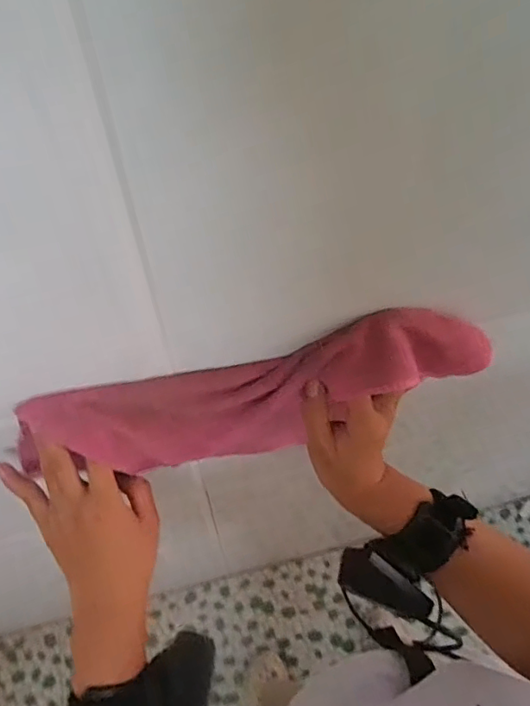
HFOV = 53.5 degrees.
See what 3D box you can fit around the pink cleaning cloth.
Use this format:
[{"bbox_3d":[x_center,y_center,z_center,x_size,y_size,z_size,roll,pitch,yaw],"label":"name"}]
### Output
[{"bbox_3d":[0.000,0.036,0.364,0.299,0.125,0.036,-14,59,0],"label":"pink cleaning cloth"}]

